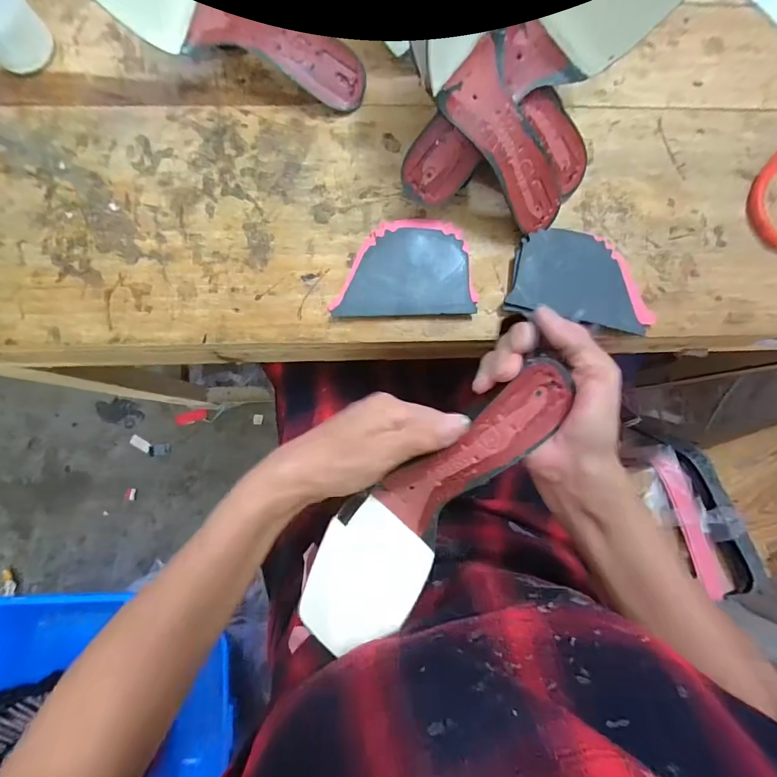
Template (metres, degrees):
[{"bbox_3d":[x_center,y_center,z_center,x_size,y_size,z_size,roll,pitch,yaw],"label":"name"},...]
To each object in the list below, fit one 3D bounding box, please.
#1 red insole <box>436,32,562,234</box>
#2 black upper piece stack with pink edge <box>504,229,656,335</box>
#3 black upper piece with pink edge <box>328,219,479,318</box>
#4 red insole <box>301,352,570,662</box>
[{"bbox_3d":[0.107,-0.202,0.337,0.152,0.018,0.056,39,81,-33],"label":"red insole"},{"bbox_3d":[0.186,-0.104,0.376,0.137,0.017,0.087,8,82,-1],"label":"black upper piece stack with pink edge"},{"bbox_3d":[0.015,-0.113,0.370,0.127,0.015,0.091,-2,83,-3],"label":"black upper piece with pink edge"},{"bbox_3d":[0.034,0.075,0.272,0.077,0.051,0.227,43,95,3],"label":"red insole"}]

